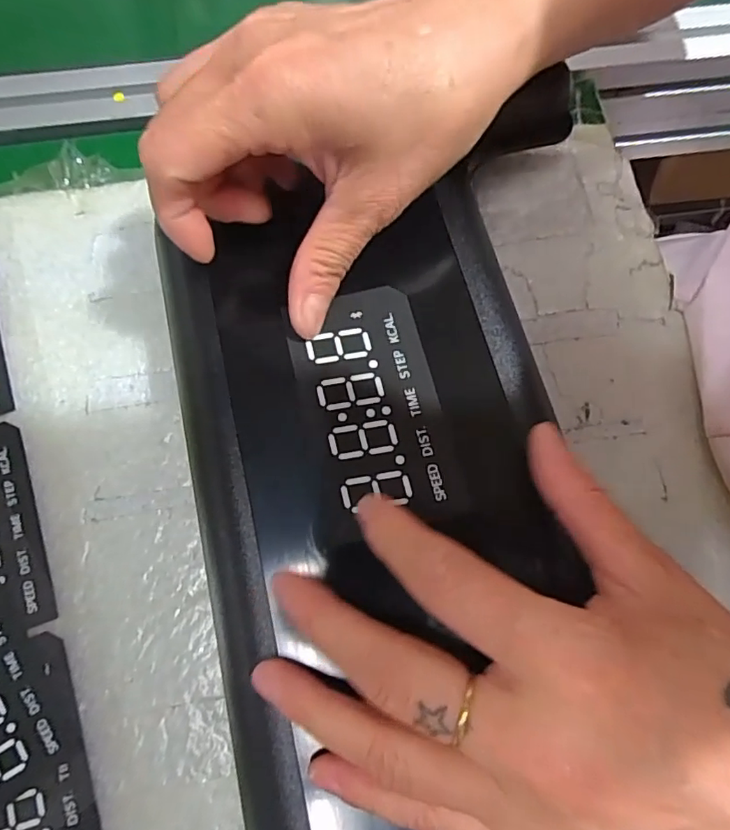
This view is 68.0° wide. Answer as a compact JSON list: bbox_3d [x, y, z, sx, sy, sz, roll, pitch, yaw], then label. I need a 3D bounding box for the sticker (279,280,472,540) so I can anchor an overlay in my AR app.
[{"bbox_3d":[0.002,-0.004,0.198,0.049,0.004,0.089,-14,73,-4],"label":"sticker"}]

